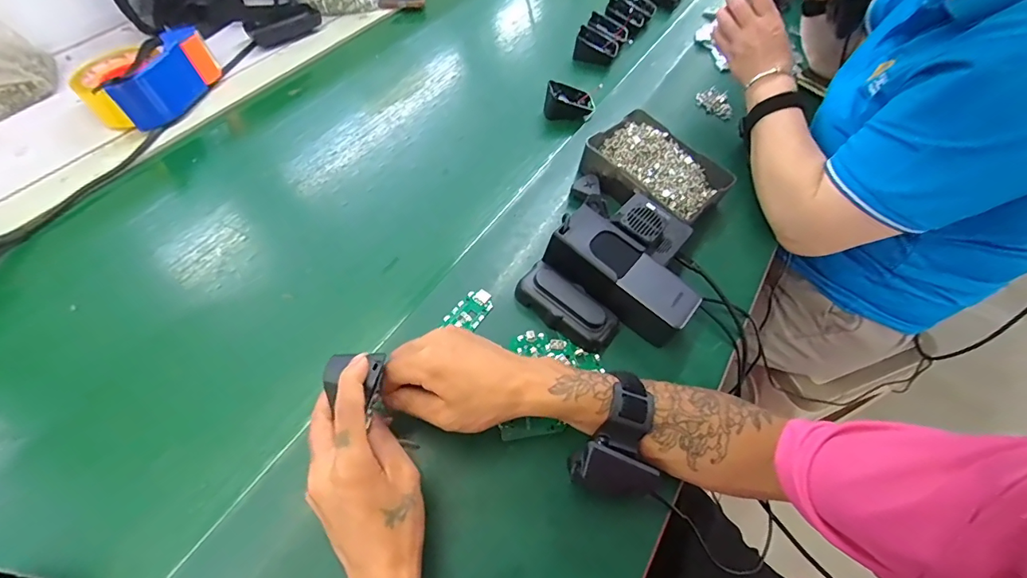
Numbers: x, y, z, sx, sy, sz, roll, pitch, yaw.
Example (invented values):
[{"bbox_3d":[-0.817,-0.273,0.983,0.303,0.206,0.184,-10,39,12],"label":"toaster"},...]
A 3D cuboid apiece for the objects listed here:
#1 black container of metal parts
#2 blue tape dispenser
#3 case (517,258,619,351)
[{"bbox_3d":[0.178,-0.147,0.572,0.162,0.049,0.124,41,63,21],"label":"black container of metal parts"},{"bbox_3d":[-0.468,-0.273,0.585,0.101,0.066,0.156,35,61,18],"label":"blue tape dispenser"},{"bbox_3d":[0.055,0.017,0.463,0.107,0.027,0.047,36,61,18],"label":"case"}]

